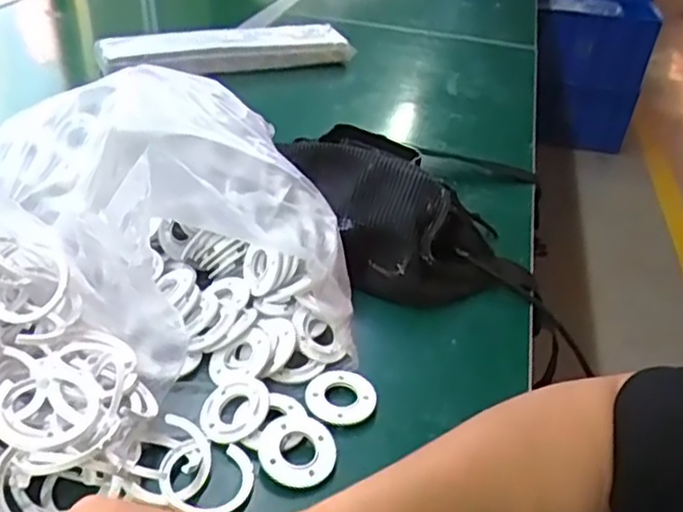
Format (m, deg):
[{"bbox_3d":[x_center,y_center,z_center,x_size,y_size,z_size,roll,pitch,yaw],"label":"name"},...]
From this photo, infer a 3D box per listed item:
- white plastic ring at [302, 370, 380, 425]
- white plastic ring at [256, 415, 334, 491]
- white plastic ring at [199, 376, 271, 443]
[{"bbox_3d":[0.000,0.091,0.425,0.045,0.009,0.042,3,35,-2],"label":"white plastic ring"},{"bbox_3d":[-0.026,0.112,0.383,0.043,0.012,0.046,-2,31,1],"label":"white plastic ring"},{"bbox_3d":[-0.066,0.095,0.407,0.045,0.006,0.045,-13,42,13],"label":"white plastic ring"}]

